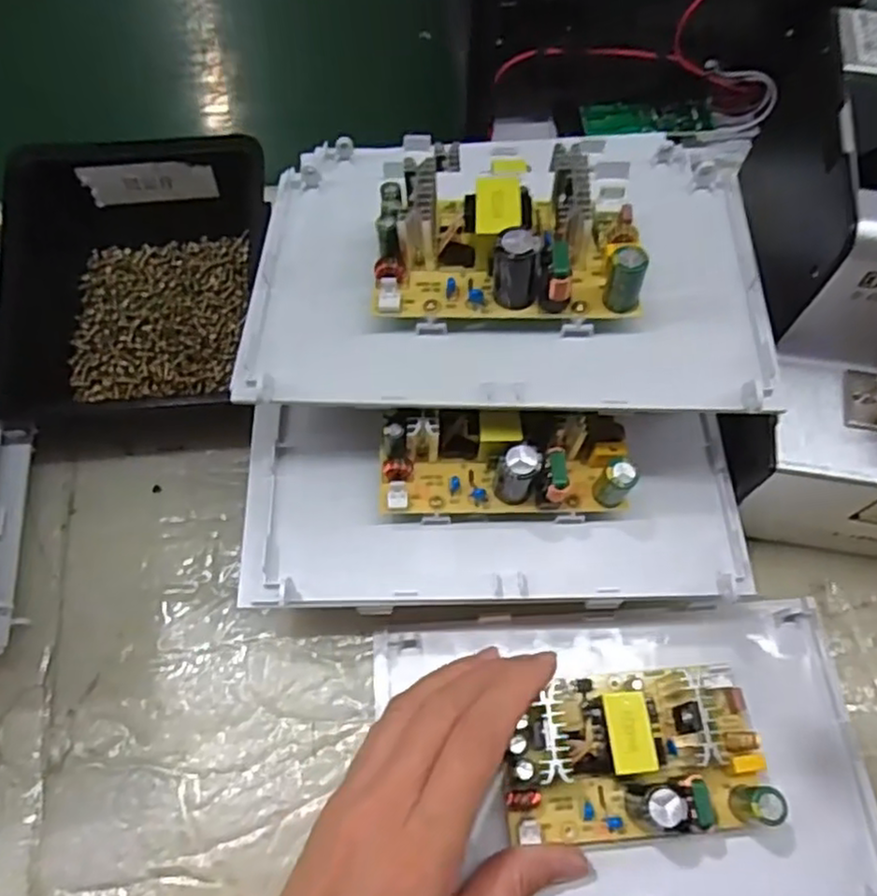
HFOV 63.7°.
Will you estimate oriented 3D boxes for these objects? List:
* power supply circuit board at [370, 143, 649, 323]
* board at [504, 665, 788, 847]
[{"bbox_3d":[0.026,-0.079,0.262,0.095,0.029,0.055,2,63,0],"label":"power supply circuit board"},{"bbox_3d":[0.079,0.118,0.272,0.105,0.034,0.060,-3,67,-3],"label":"board"}]

